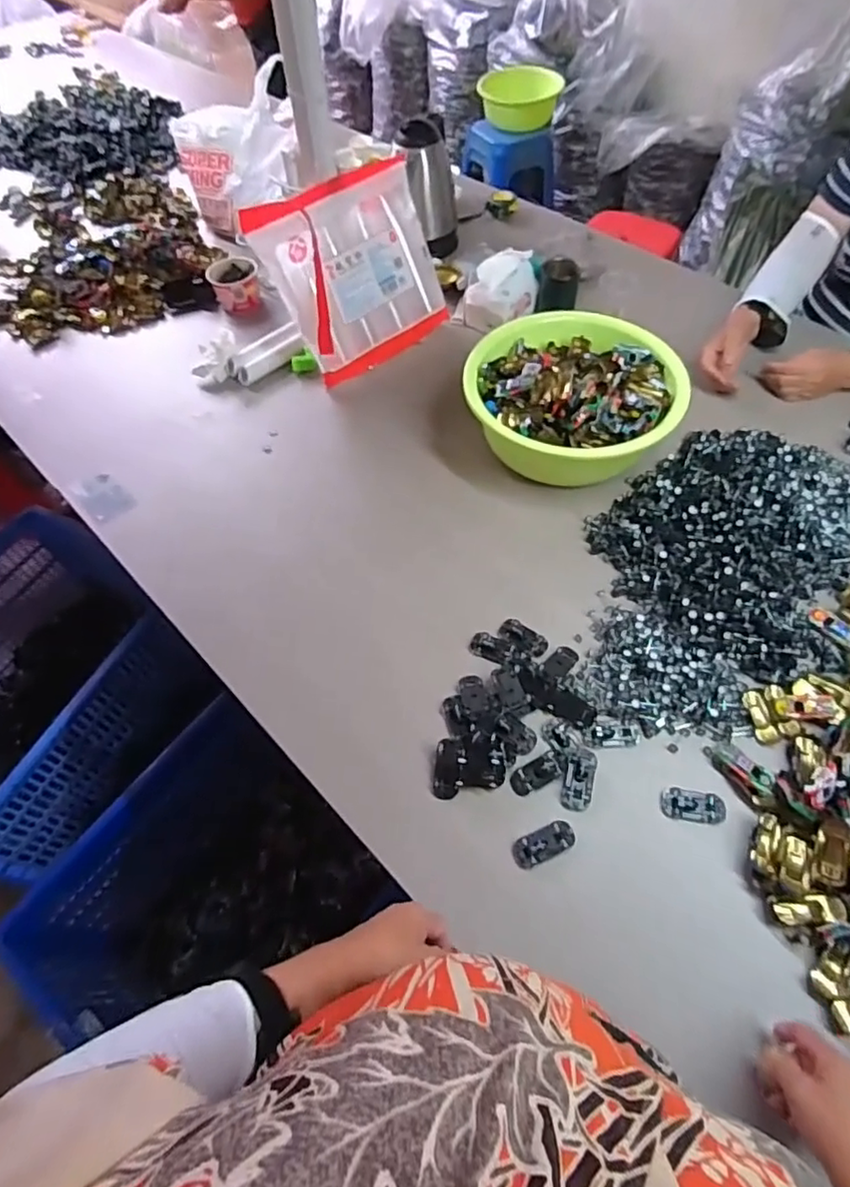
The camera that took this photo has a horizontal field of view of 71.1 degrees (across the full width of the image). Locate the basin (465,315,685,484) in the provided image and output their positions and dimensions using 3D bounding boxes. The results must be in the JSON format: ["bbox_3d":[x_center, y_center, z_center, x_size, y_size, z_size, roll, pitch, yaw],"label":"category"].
[{"bbox_3d":[0.225,-0.311,0.920,0.309,0.108,0.285,-1,59,2],"label":"basin"}]

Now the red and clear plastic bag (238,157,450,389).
[{"bbox_3d":[-0.111,-0.554,1.029,0.313,0.239,0.157,-39,65,-19],"label":"red and clear plastic bag"}]

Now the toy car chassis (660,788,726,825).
[{"bbox_3d":[0.303,0.240,0.672,0.064,0.016,0.034,8,60,8],"label":"toy car chassis"}]

